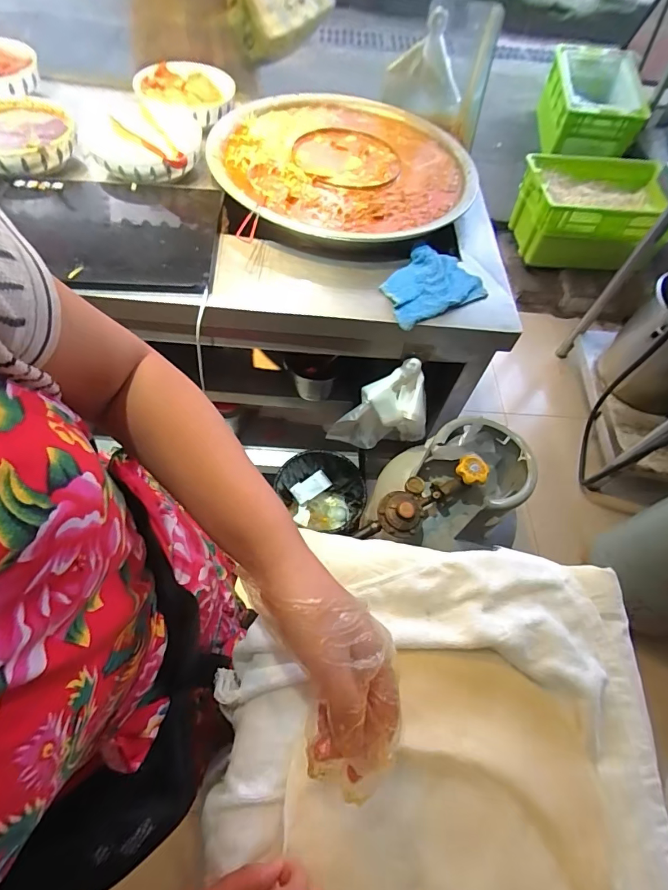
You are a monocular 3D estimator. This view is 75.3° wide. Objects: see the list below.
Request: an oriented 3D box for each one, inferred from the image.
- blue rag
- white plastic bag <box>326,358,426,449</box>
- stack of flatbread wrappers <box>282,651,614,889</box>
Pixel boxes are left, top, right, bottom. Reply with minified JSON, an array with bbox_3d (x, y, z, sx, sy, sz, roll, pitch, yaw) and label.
[{"bbox_3d":[0.177,-0.307,0.829,0.213,0.035,0.149,-29,60,-16],"label":"blue rag"},{"bbox_3d":[0.099,-0.073,0.954,0.216,0.232,0.068,6,57,6],"label":"white plastic bag"},{"bbox_3d":[0.086,0.329,0.315,0.243,0.034,0.311,2,56,3],"label":"stack of flatbread wrappers"}]

